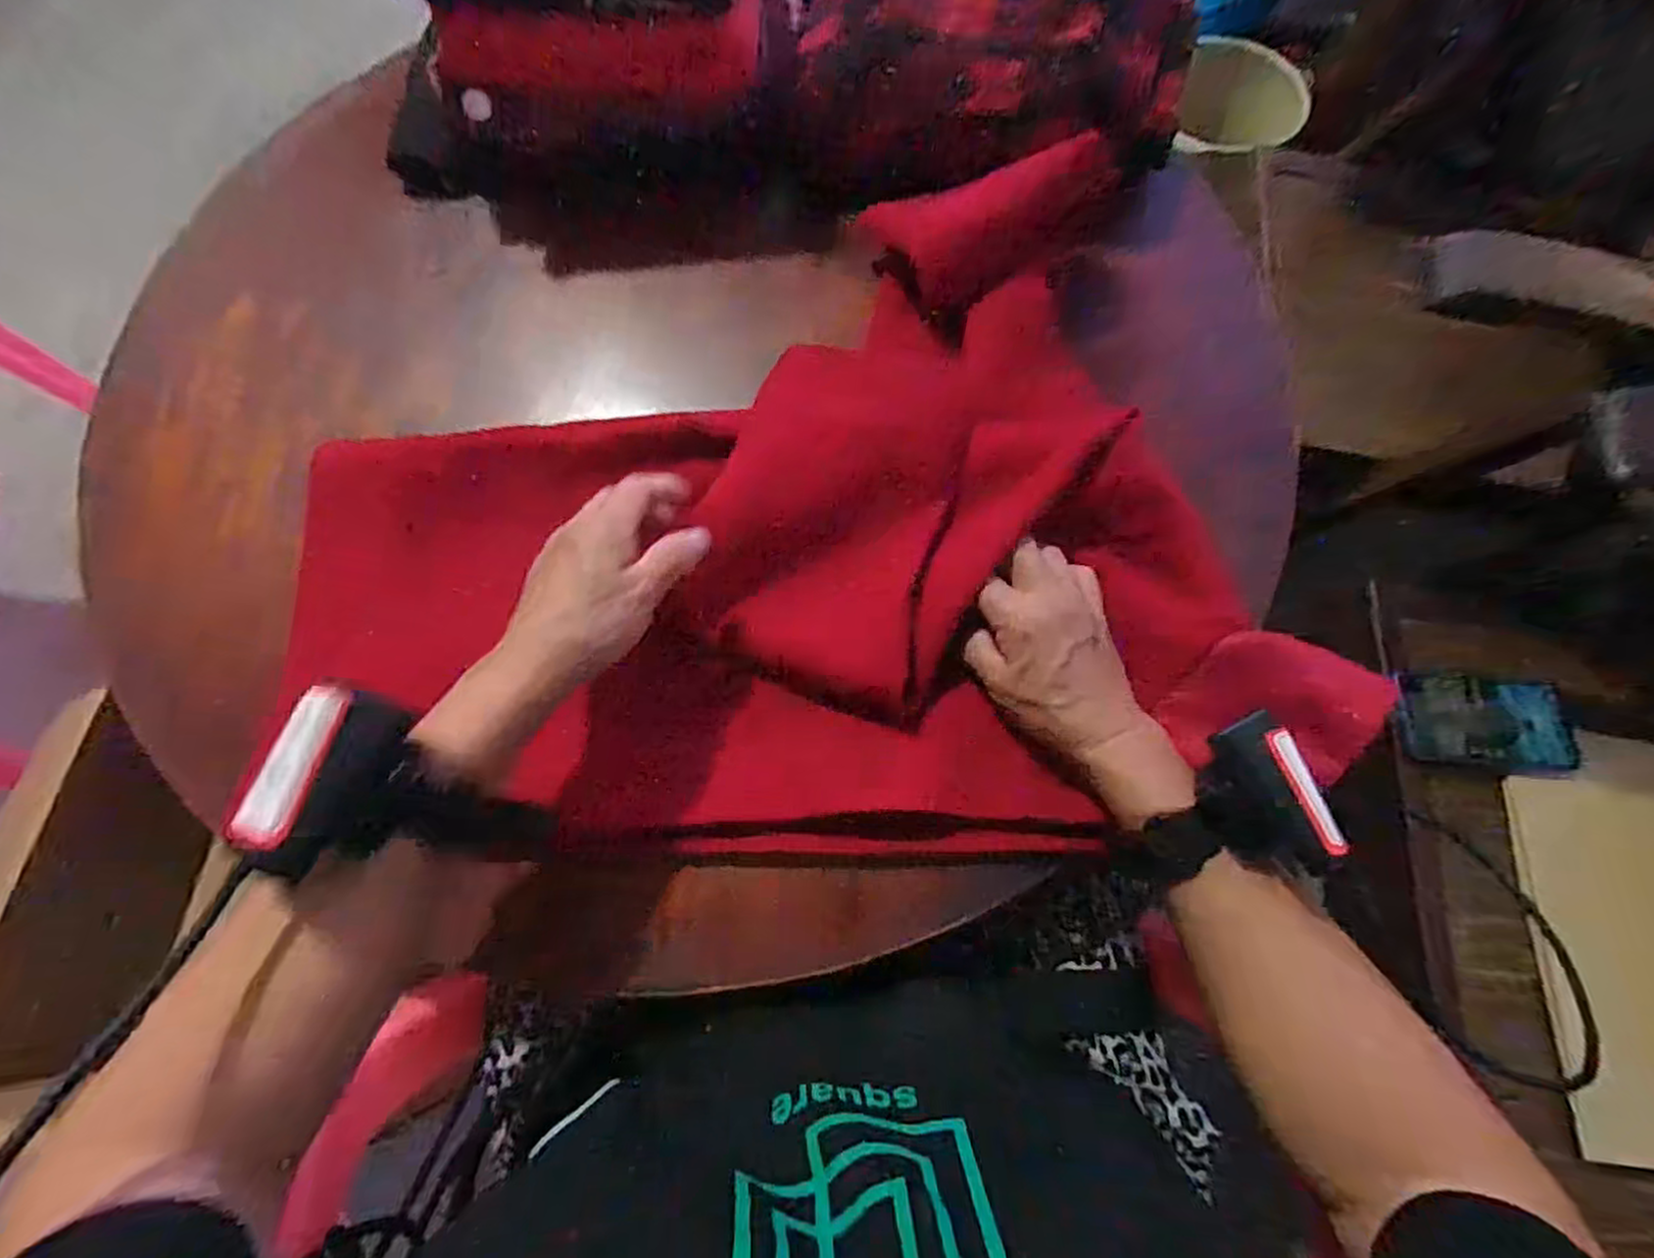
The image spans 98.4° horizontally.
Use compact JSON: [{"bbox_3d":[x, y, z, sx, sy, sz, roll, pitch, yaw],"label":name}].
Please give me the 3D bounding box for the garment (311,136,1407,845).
[{"bbox_3d":[-0.010,-0.092,0.433,0.563,0.046,0.435,1,70,-1],"label":"garment"}]

